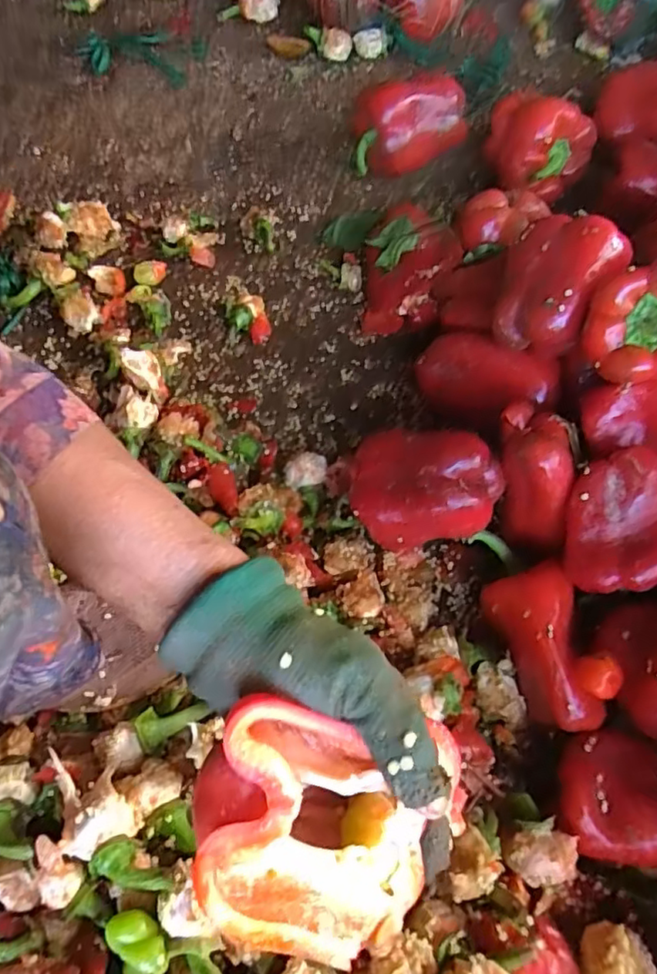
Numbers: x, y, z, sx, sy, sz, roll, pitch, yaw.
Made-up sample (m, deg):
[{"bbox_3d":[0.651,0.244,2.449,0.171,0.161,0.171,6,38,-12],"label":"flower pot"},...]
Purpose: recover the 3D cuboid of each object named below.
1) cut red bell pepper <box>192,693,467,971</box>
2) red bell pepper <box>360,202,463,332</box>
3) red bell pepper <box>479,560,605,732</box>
[{"bbox_3d":[0.000,0.133,0.236,0.100,0.059,0.079,4,66,3],"label":"cut red bell pepper"},{"bbox_3d":[0.071,-0.188,0.532,0.077,0.079,0.070,6,66,4],"label":"red bell pepper"},{"bbox_3d":[0.145,0.110,0.408,0.048,0.046,0.104,-8,66,-2],"label":"red bell pepper"}]

